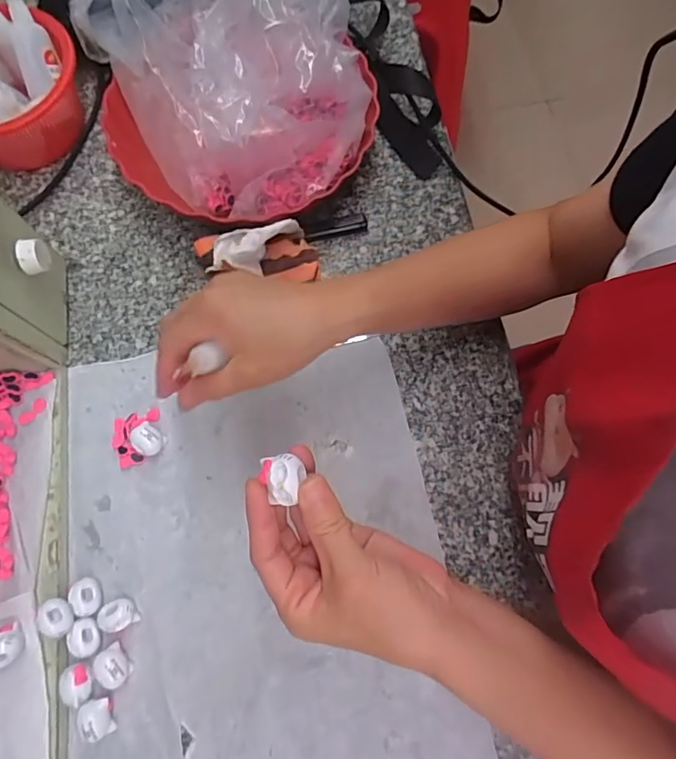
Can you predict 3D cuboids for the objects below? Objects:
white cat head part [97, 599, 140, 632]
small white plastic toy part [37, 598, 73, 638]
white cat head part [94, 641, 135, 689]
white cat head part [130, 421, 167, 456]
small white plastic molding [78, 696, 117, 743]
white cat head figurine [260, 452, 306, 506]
[{"bbox_3d":[-0.160,0.170,0.352,0.026,0.012,0.021,-26,75,-9],"label":"white cat head part"},{"bbox_3d":[-0.198,0.167,0.345,0.020,0.019,0.025,-15,73,-6],"label":"small white plastic toy part"},{"bbox_3d":[-0.160,0.202,0.344,0.022,0.014,0.025,-30,75,-10],"label":"white cat head part"},{"bbox_3d":[-0.153,0.048,0.392,0.024,0.018,0.023,0,72,-1],"label":"white cat head part"},{"bbox_3d":[-0.165,0.232,0.335,0.021,0.014,0.025,-6,72,-4],"label":"small white plastic molding"},{"bbox_3d":[-0.028,0.050,0.248,0.020,0.009,0.025,-10,73,-5],"label":"white cat head figurine"}]

